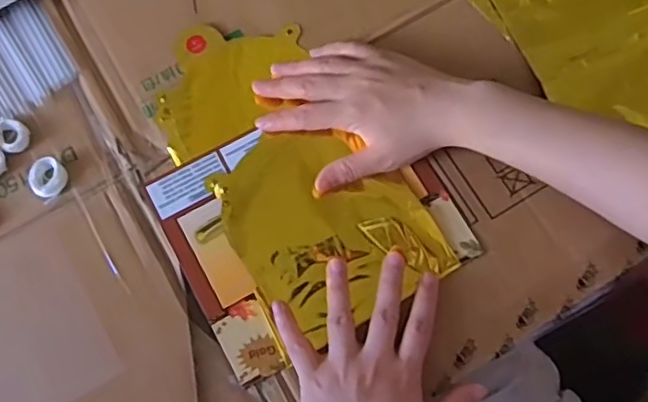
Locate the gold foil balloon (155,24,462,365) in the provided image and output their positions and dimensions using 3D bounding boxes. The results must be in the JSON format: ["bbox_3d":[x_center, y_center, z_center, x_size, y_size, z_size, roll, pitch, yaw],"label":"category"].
[{"bbox_3d":[-0.026,-0.028,0.463,0.135,0.016,0.251,-29,77,-7],"label":"gold foil balloon"}]

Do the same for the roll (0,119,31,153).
[{"bbox_3d":[-0.232,-0.050,0.458,0.022,0.006,0.028,-32,77,-8],"label":"roll"}]

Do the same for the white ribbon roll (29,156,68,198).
[{"bbox_3d":[-0.201,-0.017,0.449,0.025,0.009,0.027,-23,76,-5],"label":"white ribbon roll"}]

